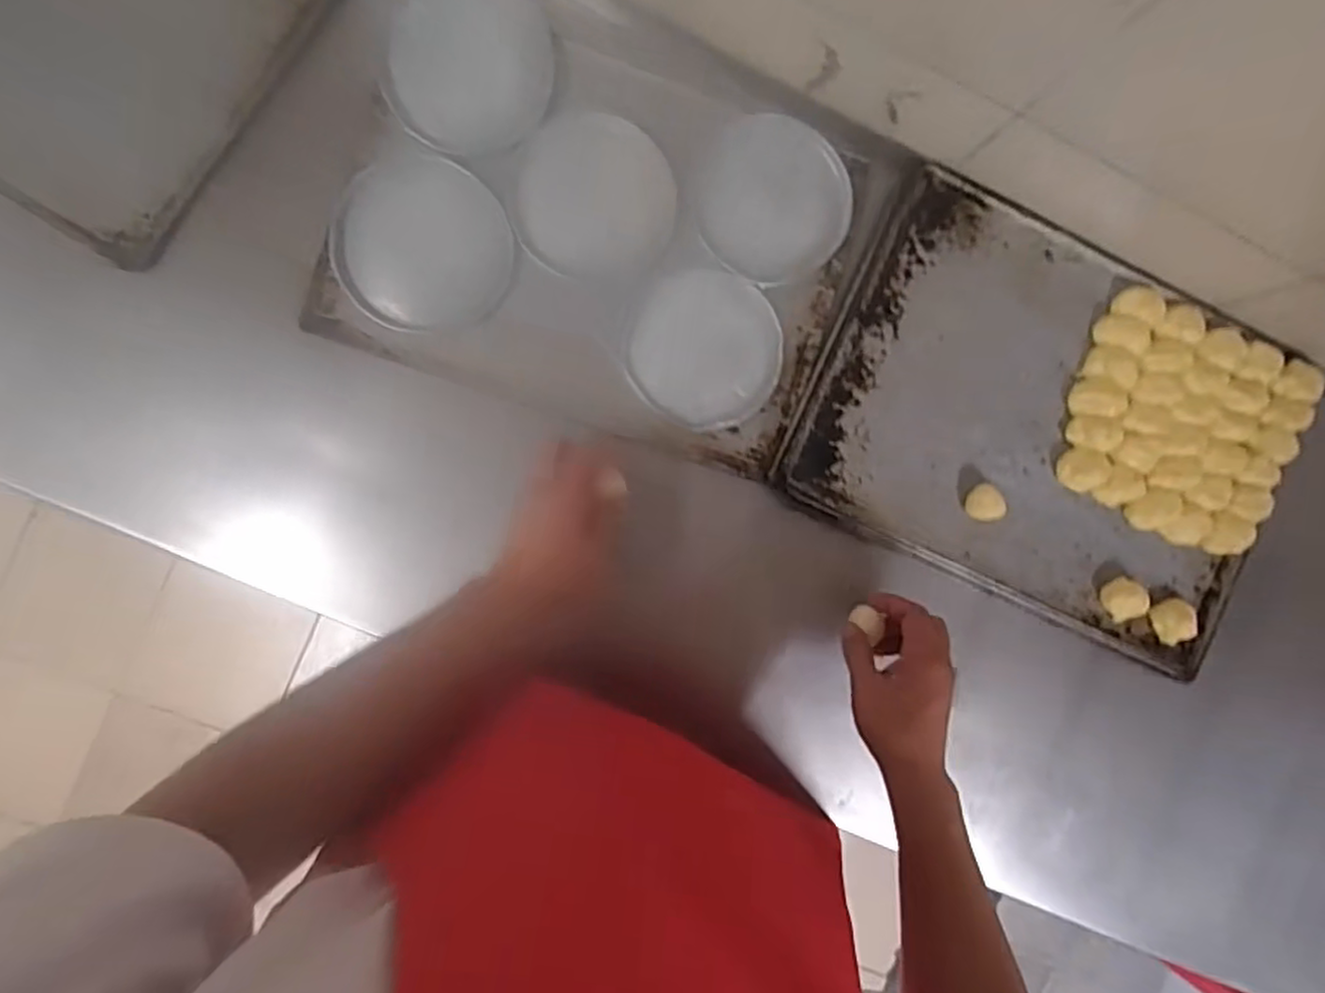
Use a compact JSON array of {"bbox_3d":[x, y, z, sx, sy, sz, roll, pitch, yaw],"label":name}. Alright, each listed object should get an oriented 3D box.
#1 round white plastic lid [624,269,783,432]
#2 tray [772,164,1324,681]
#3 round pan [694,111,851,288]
[{"bbox_3d":[0.040,-0.136,0.637,0.139,0.007,0.140,0,91,-7],"label":"round white plastic lid"},{"bbox_3d":[0.374,-0.066,0.655,0.444,0.047,0.328,25,88,-6],"label":"tray"},{"bbox_3d":[0.106,-0.270,0.630,0.138,0.015,0.138,9,90,-7],"label":"round pan"}]

